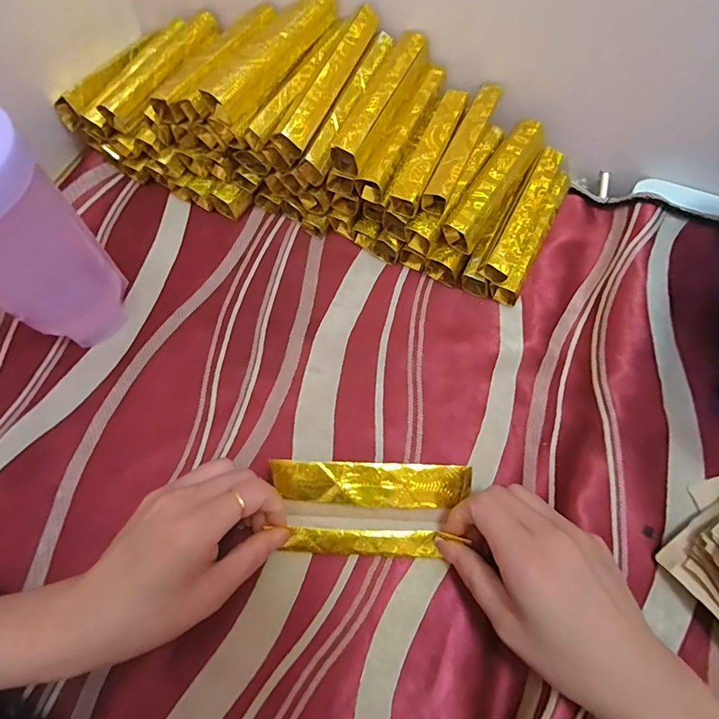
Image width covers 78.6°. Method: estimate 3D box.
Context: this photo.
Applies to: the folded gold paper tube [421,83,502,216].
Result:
[{"bbox_3d":[0.082,-0.168,0.341,0.019,0.017,0.130,24,69,9],"label":"folded gold paper tube"}]

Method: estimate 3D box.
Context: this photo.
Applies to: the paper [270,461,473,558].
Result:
[{"bbox_3d":[0.008,0.096,0.282,0.121,0.027,0.055,1,68,2],"label":"paper"}]

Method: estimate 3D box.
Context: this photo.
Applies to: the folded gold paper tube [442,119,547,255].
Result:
[{"bbox_3d":[0.110,-0.141,0.349,0.027,0.023,0.130,32,71,12],"label":"folded gold paper tube"}]

